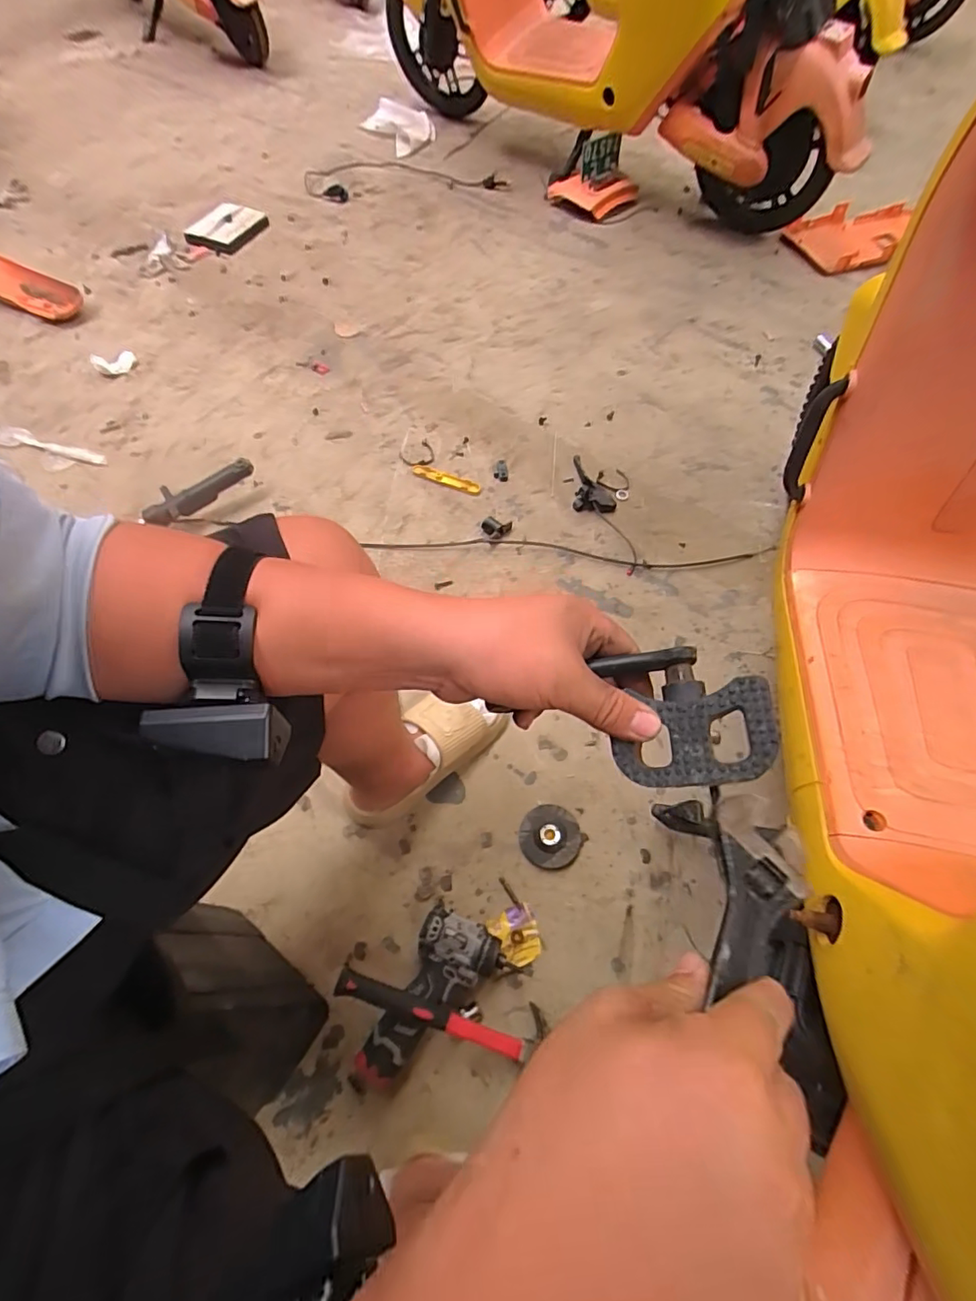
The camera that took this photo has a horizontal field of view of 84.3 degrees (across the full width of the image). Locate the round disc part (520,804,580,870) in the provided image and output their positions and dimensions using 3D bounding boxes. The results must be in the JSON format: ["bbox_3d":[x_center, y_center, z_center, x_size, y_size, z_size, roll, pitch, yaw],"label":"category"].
[{"bbox_3d":[0.093,0.278,0.807,0.088,0.016,0.089,0,63,1],"label":"round disc part"}]

